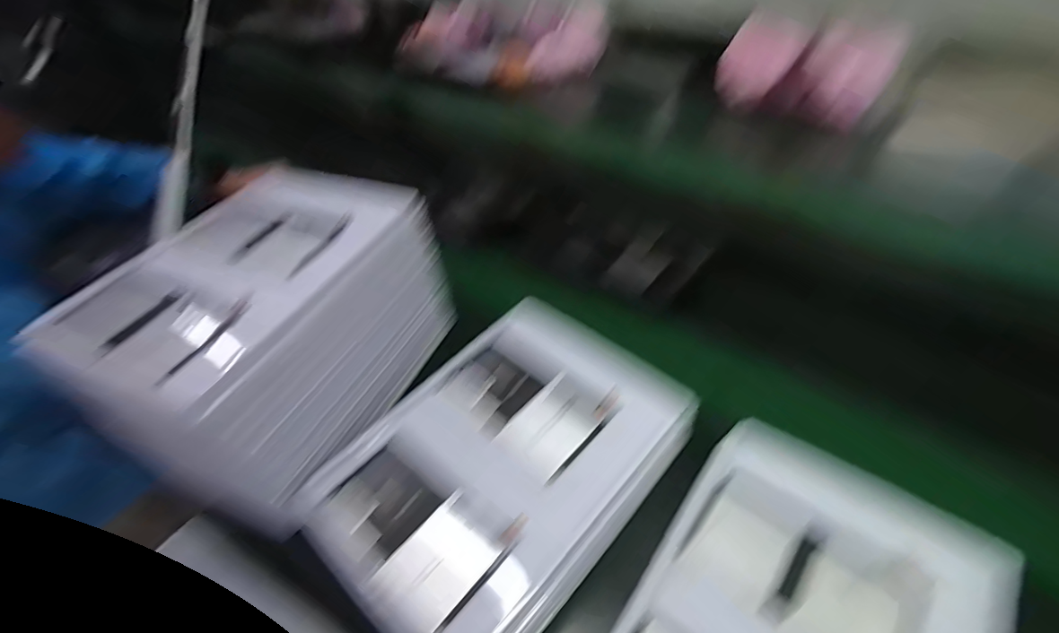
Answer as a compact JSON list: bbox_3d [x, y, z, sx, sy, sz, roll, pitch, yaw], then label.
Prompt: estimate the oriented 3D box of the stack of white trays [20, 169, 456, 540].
[{"bbox_3d":[-0.269,0.011,0.562,0.243,0.199,0.331,16,46,21],"label":"stack of white trays"}]

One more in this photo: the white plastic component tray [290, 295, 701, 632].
[{"bbox_3d":[-0.025,0.140,0.503,0.243,0.066,0.340,30,53,32],"label":"white plastic component tray"}]

